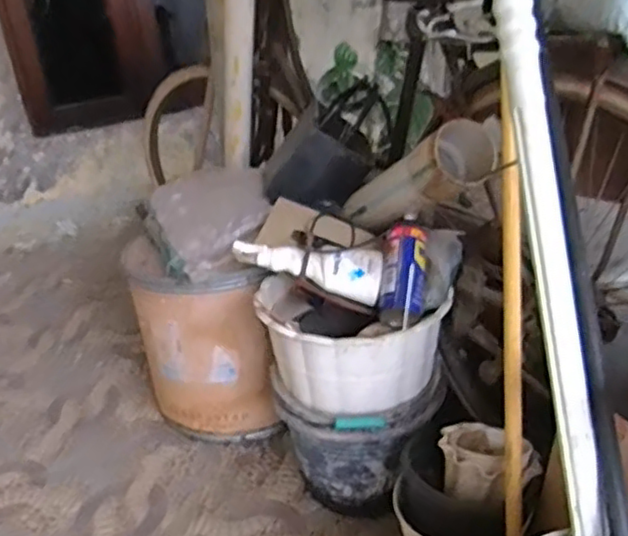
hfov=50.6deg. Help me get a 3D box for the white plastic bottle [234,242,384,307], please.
[{"bbox_3d":[-0.007,-0.005,1.092,0.244,0.058,0.082,13,29,6],"label":"white plastic bottle"}]

